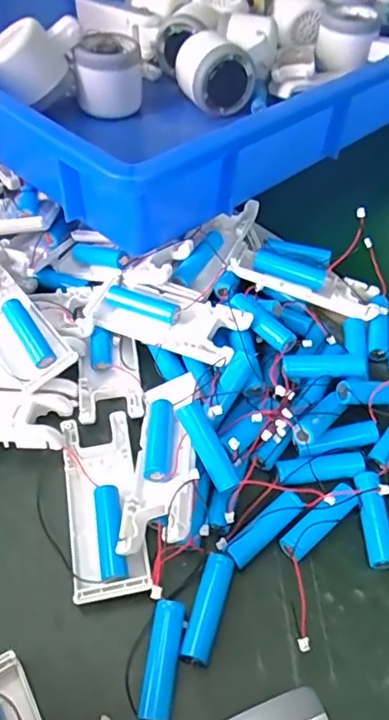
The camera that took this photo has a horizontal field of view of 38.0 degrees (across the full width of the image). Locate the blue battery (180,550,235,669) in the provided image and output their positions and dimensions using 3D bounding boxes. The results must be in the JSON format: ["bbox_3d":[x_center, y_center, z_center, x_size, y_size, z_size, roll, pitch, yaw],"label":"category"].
[{"bbox_3d":[0.006,0.123,0.282,0.015,0.011,0.050,15,55,11],"label":"blue battery"}]

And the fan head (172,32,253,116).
[{"bbox_3d":[0.017,-0.252,0.501,0.065,0.062,0.048,-17,55,-13],"label":"fan head"}]

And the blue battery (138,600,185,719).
[{"bbox_3d":[-0.015,0.142,0.266,0.015,0.014,0.050,7,54,5],"label":"blue battery"}]

